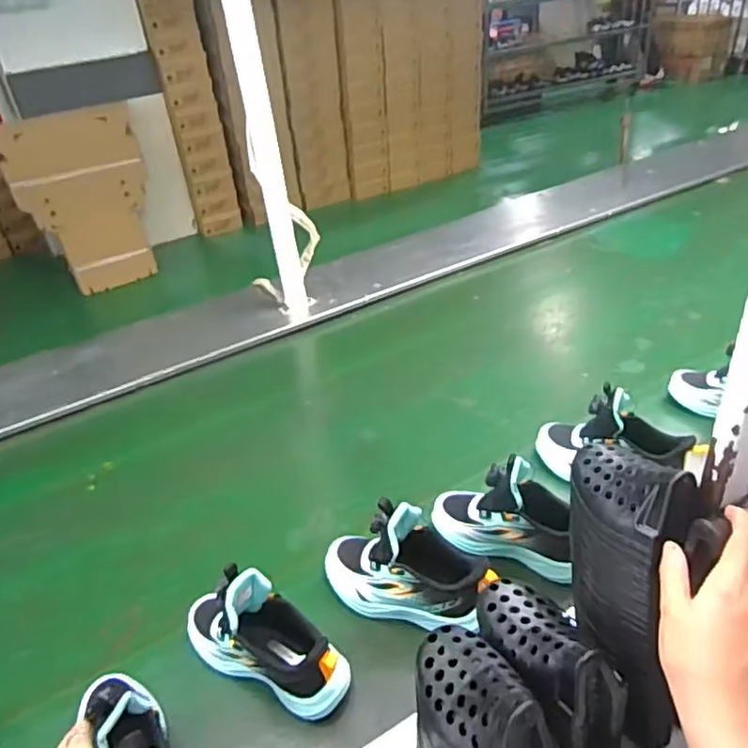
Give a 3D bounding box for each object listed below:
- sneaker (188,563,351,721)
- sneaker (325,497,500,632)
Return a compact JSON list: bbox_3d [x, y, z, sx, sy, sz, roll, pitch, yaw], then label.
[{"bbox_3d":[-0.117,0.259,0.640,0.194,0.113,0.078,14,40,26],"label":"sneaker"},{"bbox_3d":[0.033,0.207,0.687,0.198,0.105,0.085,12,39,24],"label":"sneaker"}]

